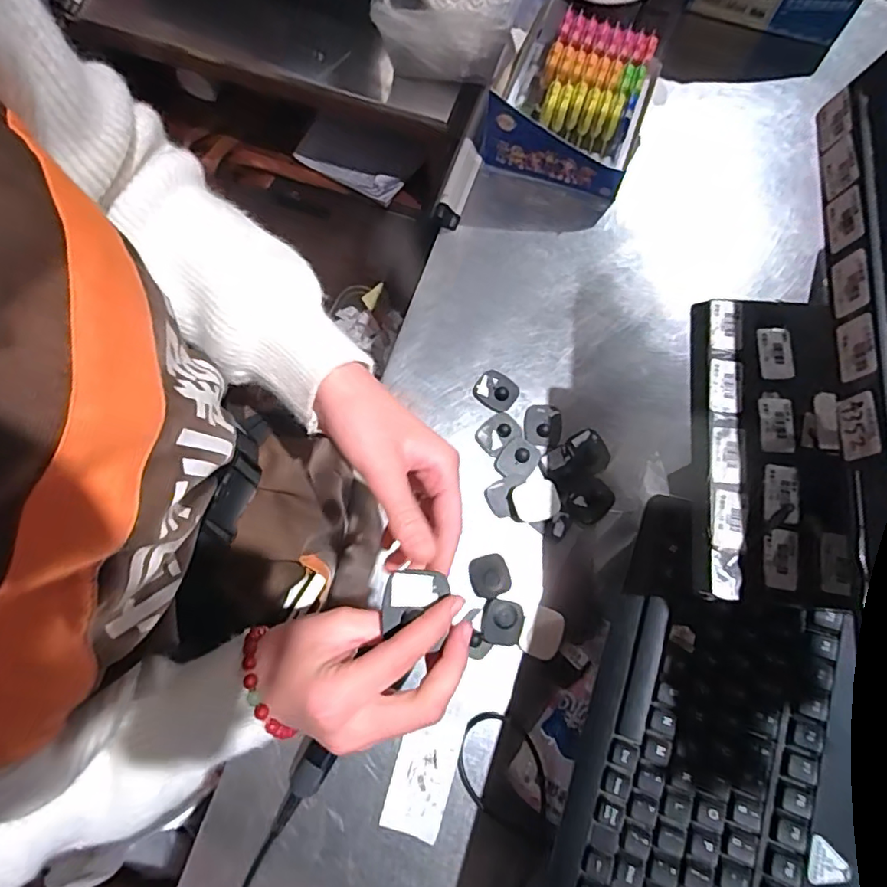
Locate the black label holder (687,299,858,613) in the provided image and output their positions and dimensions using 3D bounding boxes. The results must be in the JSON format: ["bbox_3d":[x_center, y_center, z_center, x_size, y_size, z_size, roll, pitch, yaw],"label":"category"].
[{"bbox_3d":[0.209,0.001,0.358,0.088,0.018,0.191,5,77,1],"label":"black label holder"}]

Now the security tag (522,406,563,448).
[{"bbox_3d":[0.110,-0.019,0.617,0.042,0.009,0.048,10,77,3],"label":"security tag"}]

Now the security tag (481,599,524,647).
[{"bbox_3d":[0.059,0.179,0.557,0.041,0.015,0.043,13,77,3],"label":"security tag"}]

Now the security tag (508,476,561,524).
[{"bbox_3d":[0.095,0.061,0.586,0.052,0.021,0.042,-15,77,-3],"label":"security tag"}]

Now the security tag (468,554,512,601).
[{"bbox_3d":[0.046,0.134,0.563,0.040,0.017,0.040,-16,77,-4],"label":"security tag"}]

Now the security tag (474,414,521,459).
[{"bbox_3d":[0.061,-0.011,0.614,0.047,0.010,0.036,-40,80,-9],"label":"security tag"}]

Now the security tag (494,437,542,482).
[{"bbox_3d":[0.081,0.018,0.605,0.039,0.009,0.044,33,79,8],"label":"security tag"}]

